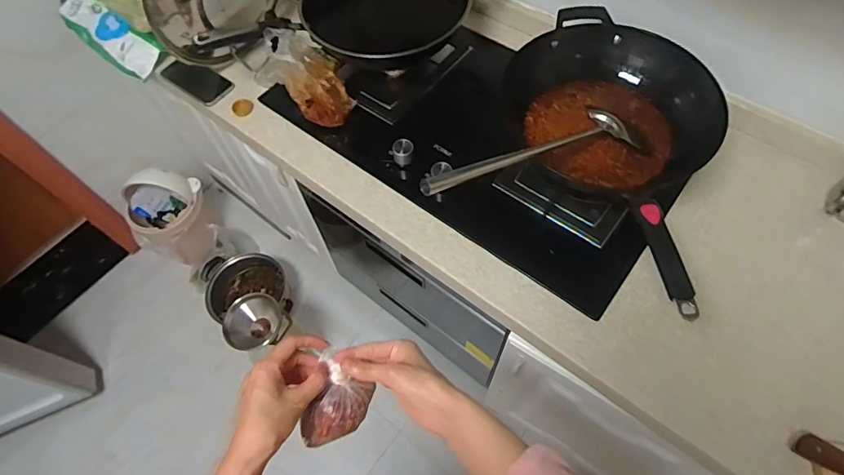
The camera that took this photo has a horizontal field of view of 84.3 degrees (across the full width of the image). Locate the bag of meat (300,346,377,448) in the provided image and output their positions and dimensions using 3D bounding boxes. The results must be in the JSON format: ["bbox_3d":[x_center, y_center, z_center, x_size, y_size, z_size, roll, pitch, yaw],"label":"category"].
[{"bbox_3d":[-0.097,0.187,0.520,0.062,0.054,0.088,15,63,11],"label":"bag of meat"}]

